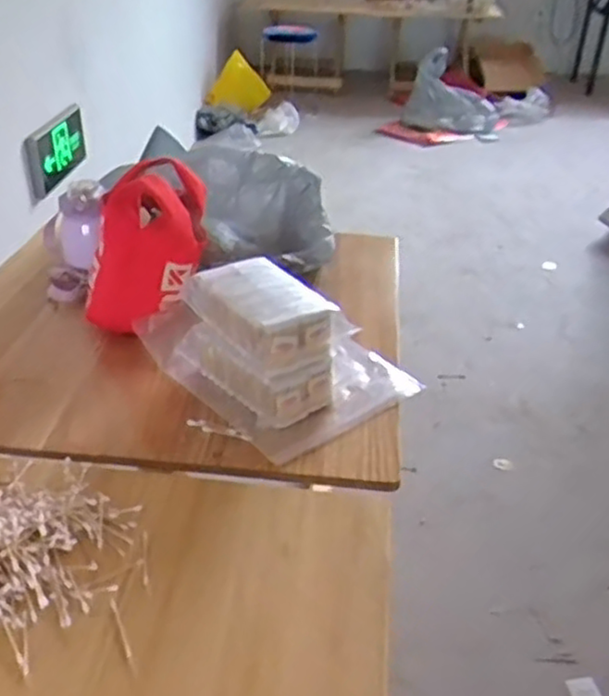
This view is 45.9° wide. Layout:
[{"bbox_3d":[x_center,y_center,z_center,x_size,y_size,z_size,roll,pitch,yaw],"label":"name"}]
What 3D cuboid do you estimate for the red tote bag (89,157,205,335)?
[{"bbox_3d":[-0.268,-0.172,1.226,0.195,0.262,0.202,-1,34,-3],"label":"red tote bag"}]

